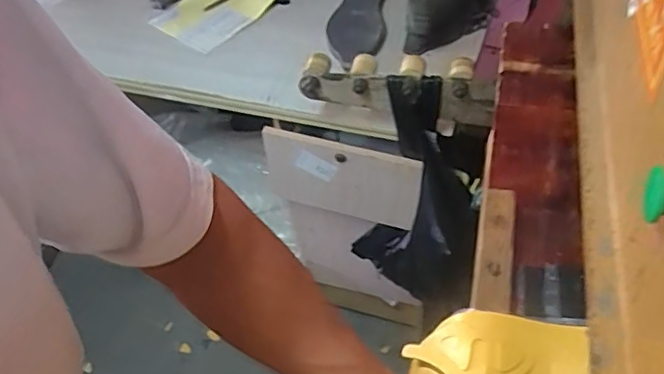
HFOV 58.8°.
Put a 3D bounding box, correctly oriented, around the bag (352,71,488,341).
[{"bbox_3d":[0.149,0.046,1.055,0.218,0.516,0.095,13,51,18],"label":"bag"}]

